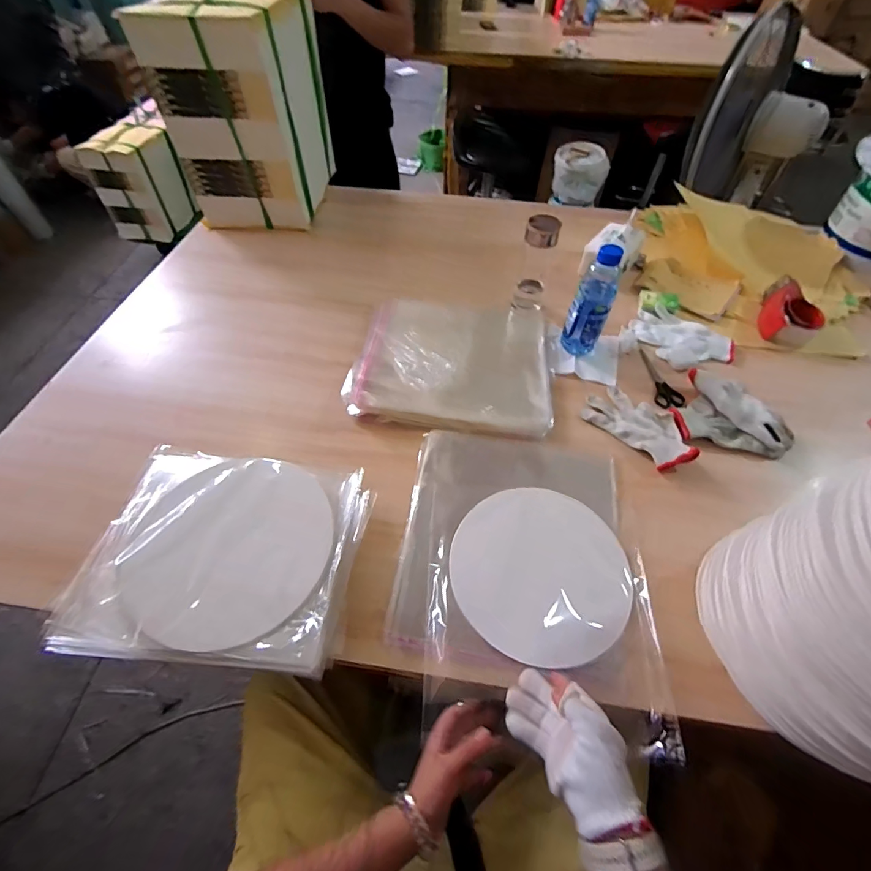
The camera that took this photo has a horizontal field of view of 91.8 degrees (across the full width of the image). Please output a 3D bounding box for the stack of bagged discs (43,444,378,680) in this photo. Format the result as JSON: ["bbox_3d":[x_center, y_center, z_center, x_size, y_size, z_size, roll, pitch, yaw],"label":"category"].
[{"bbox_3d":[-0.254,0.148,0.535,0.298,0.068,0.261,5,56,3],"label":"stack of bagged discs"}]

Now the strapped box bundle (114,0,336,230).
[{"bbox_3d":[-0.439,-0.784,1.002,0.280,0.356,0.334,1,54,-1],"label":"strapped box bundle"}]

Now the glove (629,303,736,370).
[{"bbox_3d":[0.490,-0.190,0.841,0.194,0.021,0.149,29,58,18],"label":"glove"}]

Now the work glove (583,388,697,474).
[{"bbox_3d":[0.349,-0.021,0.712,0.103,0.026,0.179,-38,64,-25],"label":"work glove"}]

